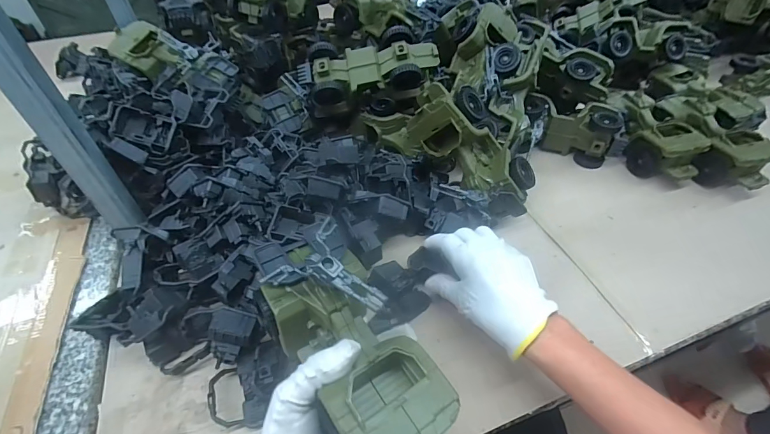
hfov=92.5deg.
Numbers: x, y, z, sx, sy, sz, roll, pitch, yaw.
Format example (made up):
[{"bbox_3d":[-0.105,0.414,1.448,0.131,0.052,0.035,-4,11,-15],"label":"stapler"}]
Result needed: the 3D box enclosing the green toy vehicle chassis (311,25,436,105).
[{"bbox_3d":[-0.019,-0.227,0.548,0.188,0.058,0.095,-15,78,0],"label":"green toy vehicle chassis"}]

